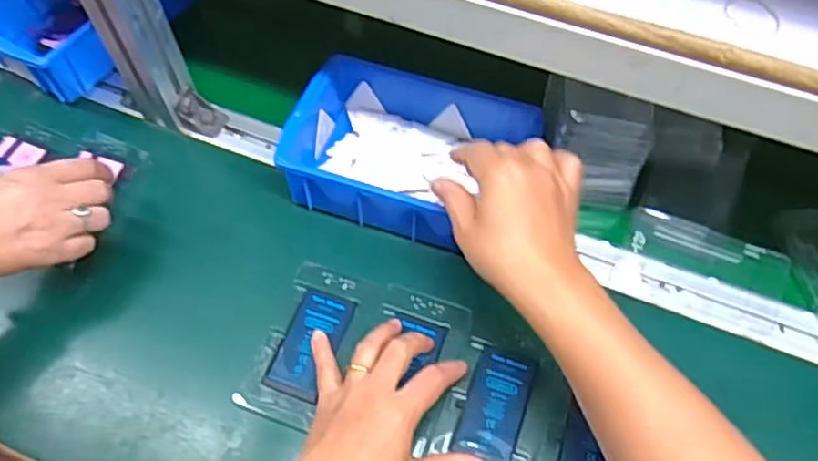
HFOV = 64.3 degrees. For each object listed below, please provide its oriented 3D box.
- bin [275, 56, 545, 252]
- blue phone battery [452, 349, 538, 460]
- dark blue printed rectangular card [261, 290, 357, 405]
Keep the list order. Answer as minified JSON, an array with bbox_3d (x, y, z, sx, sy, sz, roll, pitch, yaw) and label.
[{"bbox_3d":[0.003,-0.077,0.573,0.194,0.059,0.163,17,60,9],"label":"bin"},{"bbox_3d":[0.065,0.131,0.488,0.044,0.008,0.082,16,60,9],"label":"blue phone battery"},{"bbox_3d":[-0.078,0.089,0.515,0.044,0.006,0.085,22,63,12],"label":"dark blue printed rectangular card"}]

